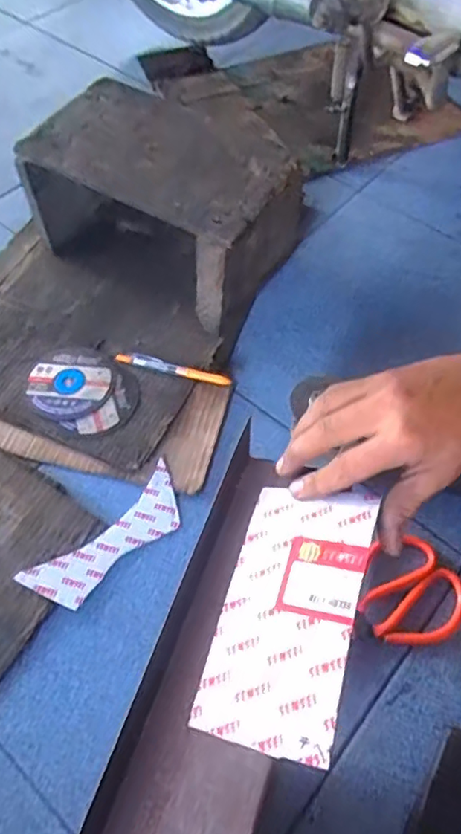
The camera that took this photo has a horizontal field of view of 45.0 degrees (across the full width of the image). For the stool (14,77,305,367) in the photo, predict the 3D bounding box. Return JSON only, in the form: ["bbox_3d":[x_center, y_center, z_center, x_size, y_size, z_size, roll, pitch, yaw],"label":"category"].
[{"bbox_3d":[-0.090,-0.251,0.688,0.305,0.165,0.191,26,62,15],"label":"stool"}]

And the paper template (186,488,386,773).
[{"bbox_3d":[0.036,0.114,0.341,0.083,0.004,0.157,2,55,29],"label":"paper template"}]

